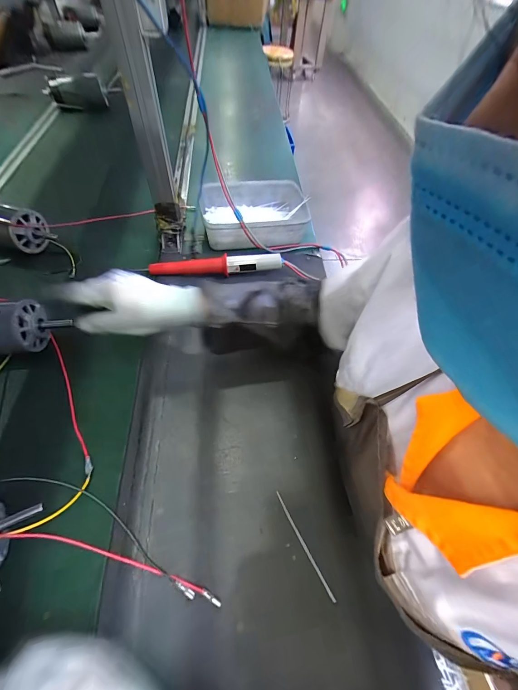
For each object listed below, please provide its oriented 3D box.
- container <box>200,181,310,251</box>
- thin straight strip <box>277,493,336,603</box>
[{"bbox_3d":[-0.013,-0.285,0.629,0.227,0.065,0.151,-10,58,-10],"label":"container"},{"bbox_3d":[0.052,0.236,0.341,0.005,0.004,0.120,-24,62,-18],"label":"thin straight strip"}]

